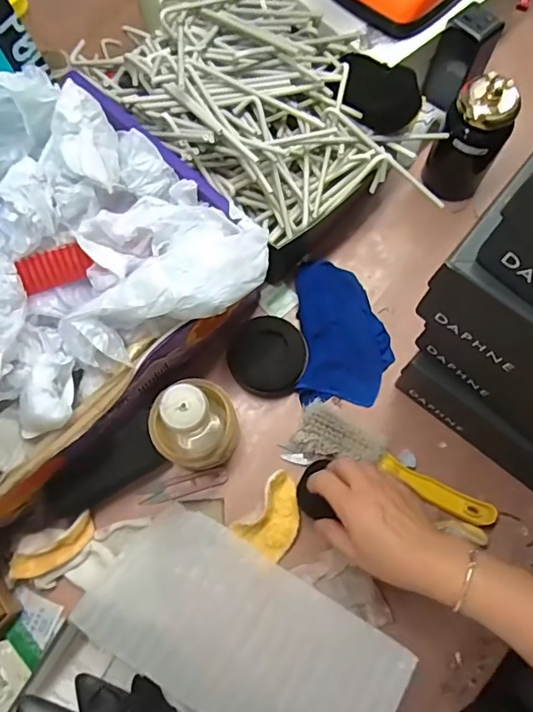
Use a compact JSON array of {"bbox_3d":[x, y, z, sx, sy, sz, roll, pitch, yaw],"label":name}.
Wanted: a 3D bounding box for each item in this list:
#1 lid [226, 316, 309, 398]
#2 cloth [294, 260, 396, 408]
[{"bbox_3d":[0.001,0.000,0.603,0.092,0.015,0.089,0,92,-4],"label":"lid"},{"bbox_3d":[0.094,-0.029,0.627,0.112,0.028,0.170,1,74,0],"label":"cloth"}]

